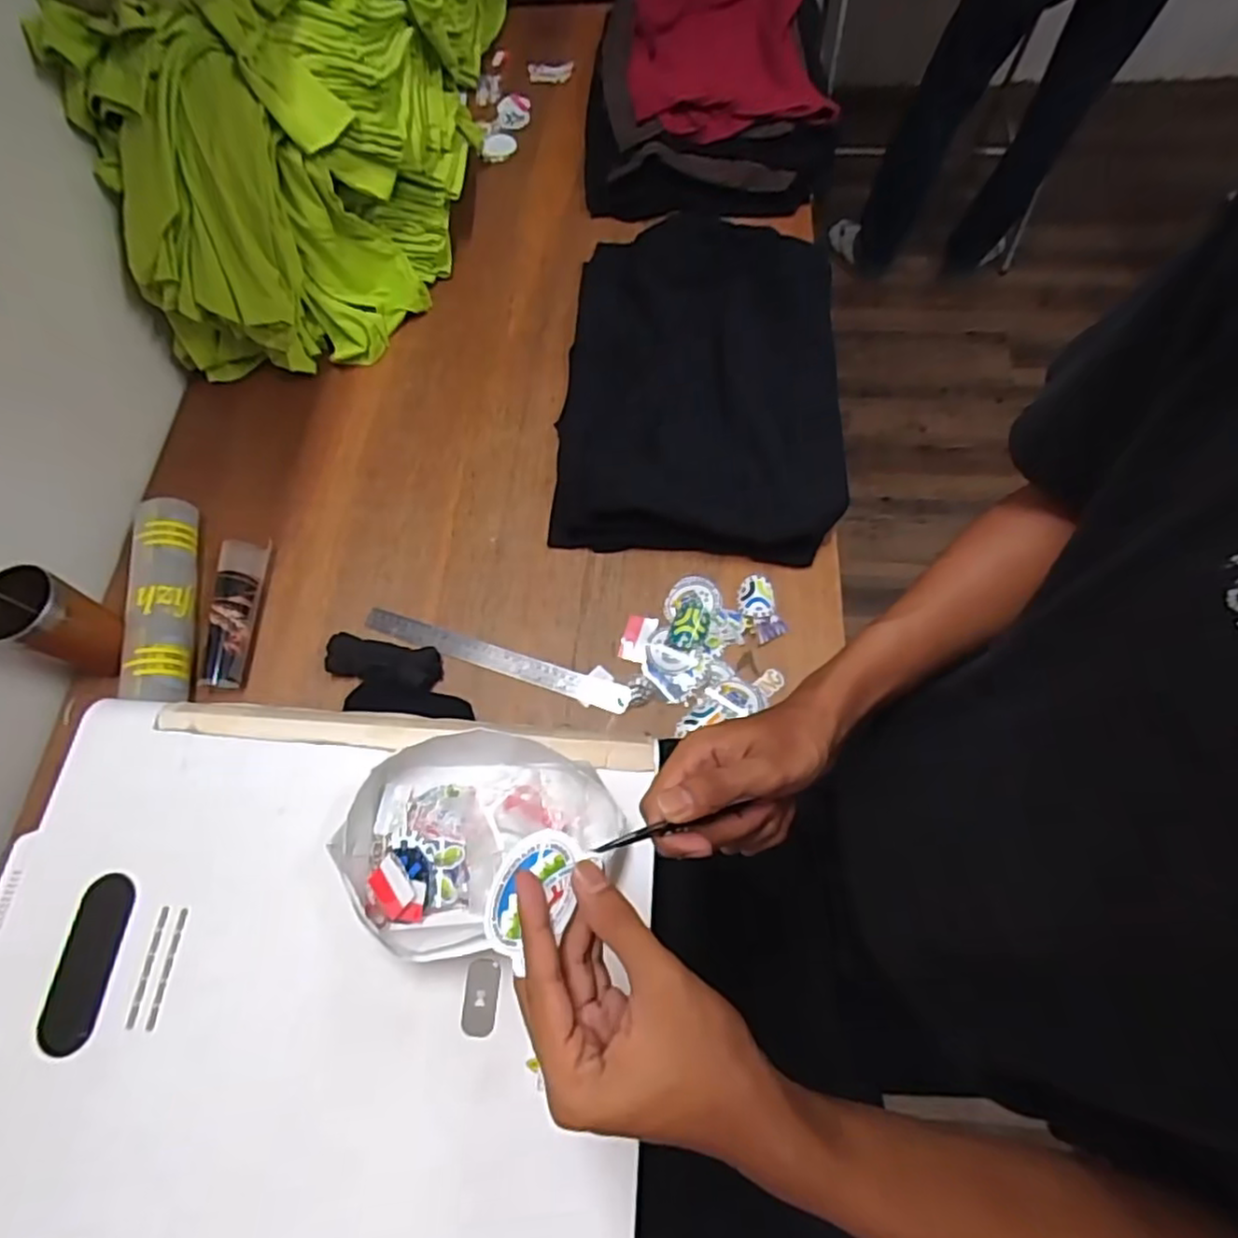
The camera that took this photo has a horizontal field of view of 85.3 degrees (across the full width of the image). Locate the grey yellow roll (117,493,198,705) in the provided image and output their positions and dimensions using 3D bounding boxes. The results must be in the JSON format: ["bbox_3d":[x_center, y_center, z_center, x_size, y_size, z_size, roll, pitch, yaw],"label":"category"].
[{"bbox_3d":[-0.529,-0.019,0.783,0.071,0.058,0.265,-11,66,-2],"label":"grey yellow roll"}]

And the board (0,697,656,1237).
[{"bbox_3d":[-0.235,0.266,0.504,0.499,0.027,0.399,2,66,4],"label":"board"}]

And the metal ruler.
[{"bbox_3d":[-0.143,0.045,0.769,0.320,0.006,0.029,17,72,9],"label":"metal ruler"}]

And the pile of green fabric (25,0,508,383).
[{"bbox_3d":[-0.410,-0.785,0.936,0.353,0.371,0.831,5,66,5],"label":"pile of green fabric"}]

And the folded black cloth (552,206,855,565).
[{"bbox_3d":[0.108,-0.320,0.881,0.346,0.053,0.504,4,66,5],"label":"folded black cloth"}]

